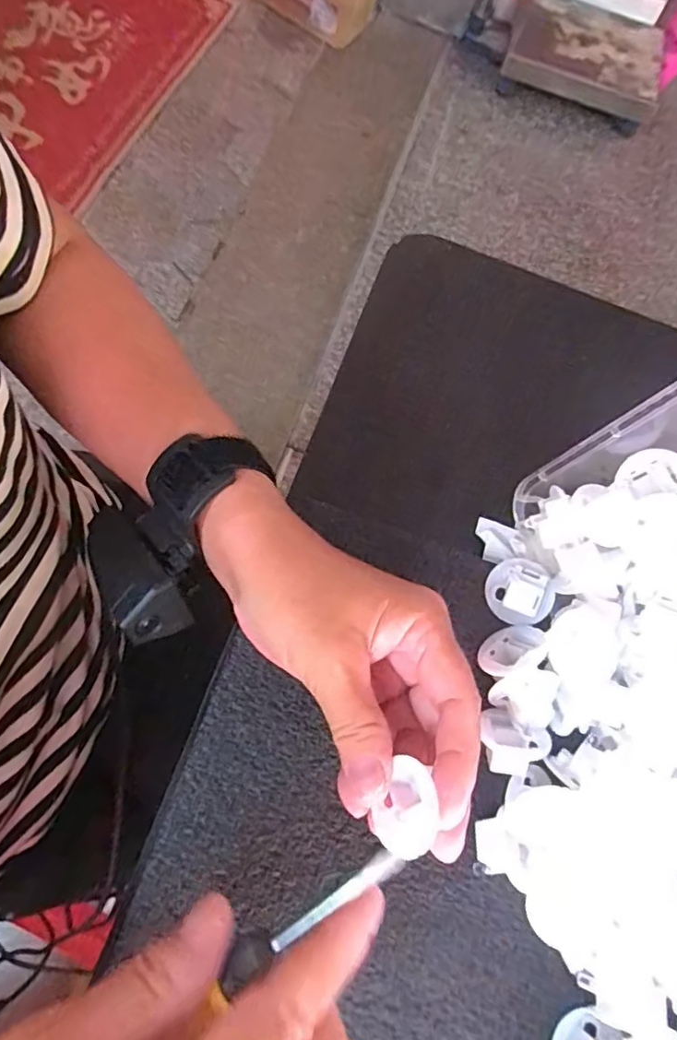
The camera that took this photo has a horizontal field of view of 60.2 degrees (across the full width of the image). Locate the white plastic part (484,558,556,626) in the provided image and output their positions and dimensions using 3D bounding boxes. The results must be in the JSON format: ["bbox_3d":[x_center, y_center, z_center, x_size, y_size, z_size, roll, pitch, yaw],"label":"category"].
[{"bbox_3d":[0.091,0.035,0.289,0.032,0.017,0.032,2,71,-7],"label":"white plastic part"}]

